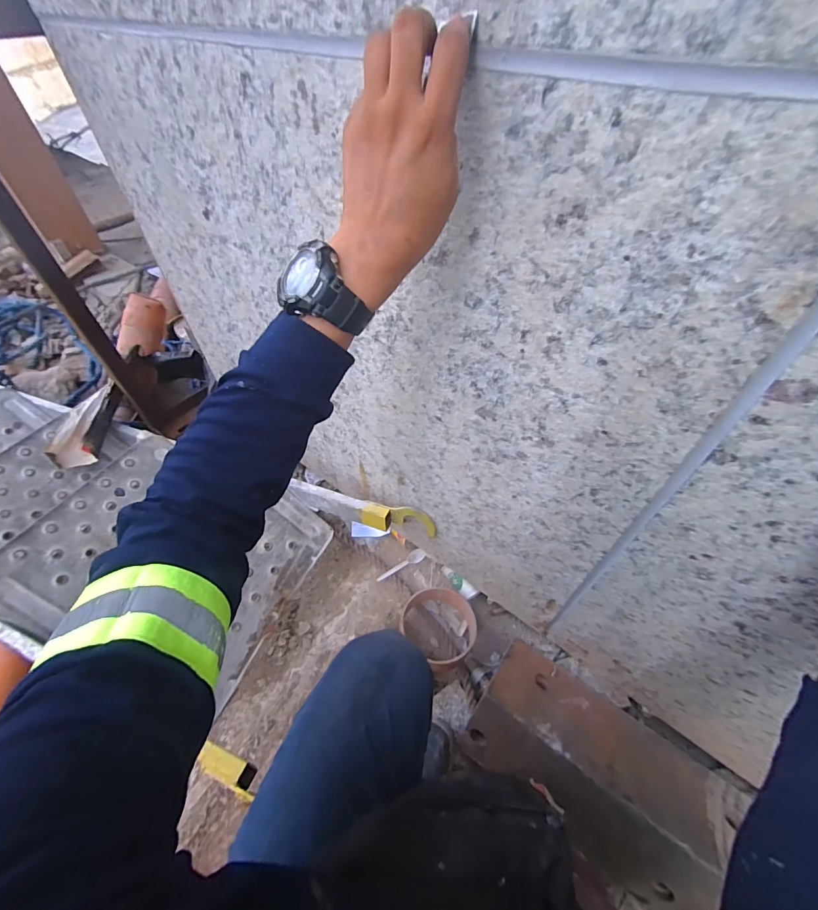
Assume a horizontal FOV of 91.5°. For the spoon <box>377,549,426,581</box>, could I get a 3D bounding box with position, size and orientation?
[{"bbox_3d":[-0.016,0.273,0.985,0.139,0.024,0.030,-22,52,-36],"label":"spoon"}]

